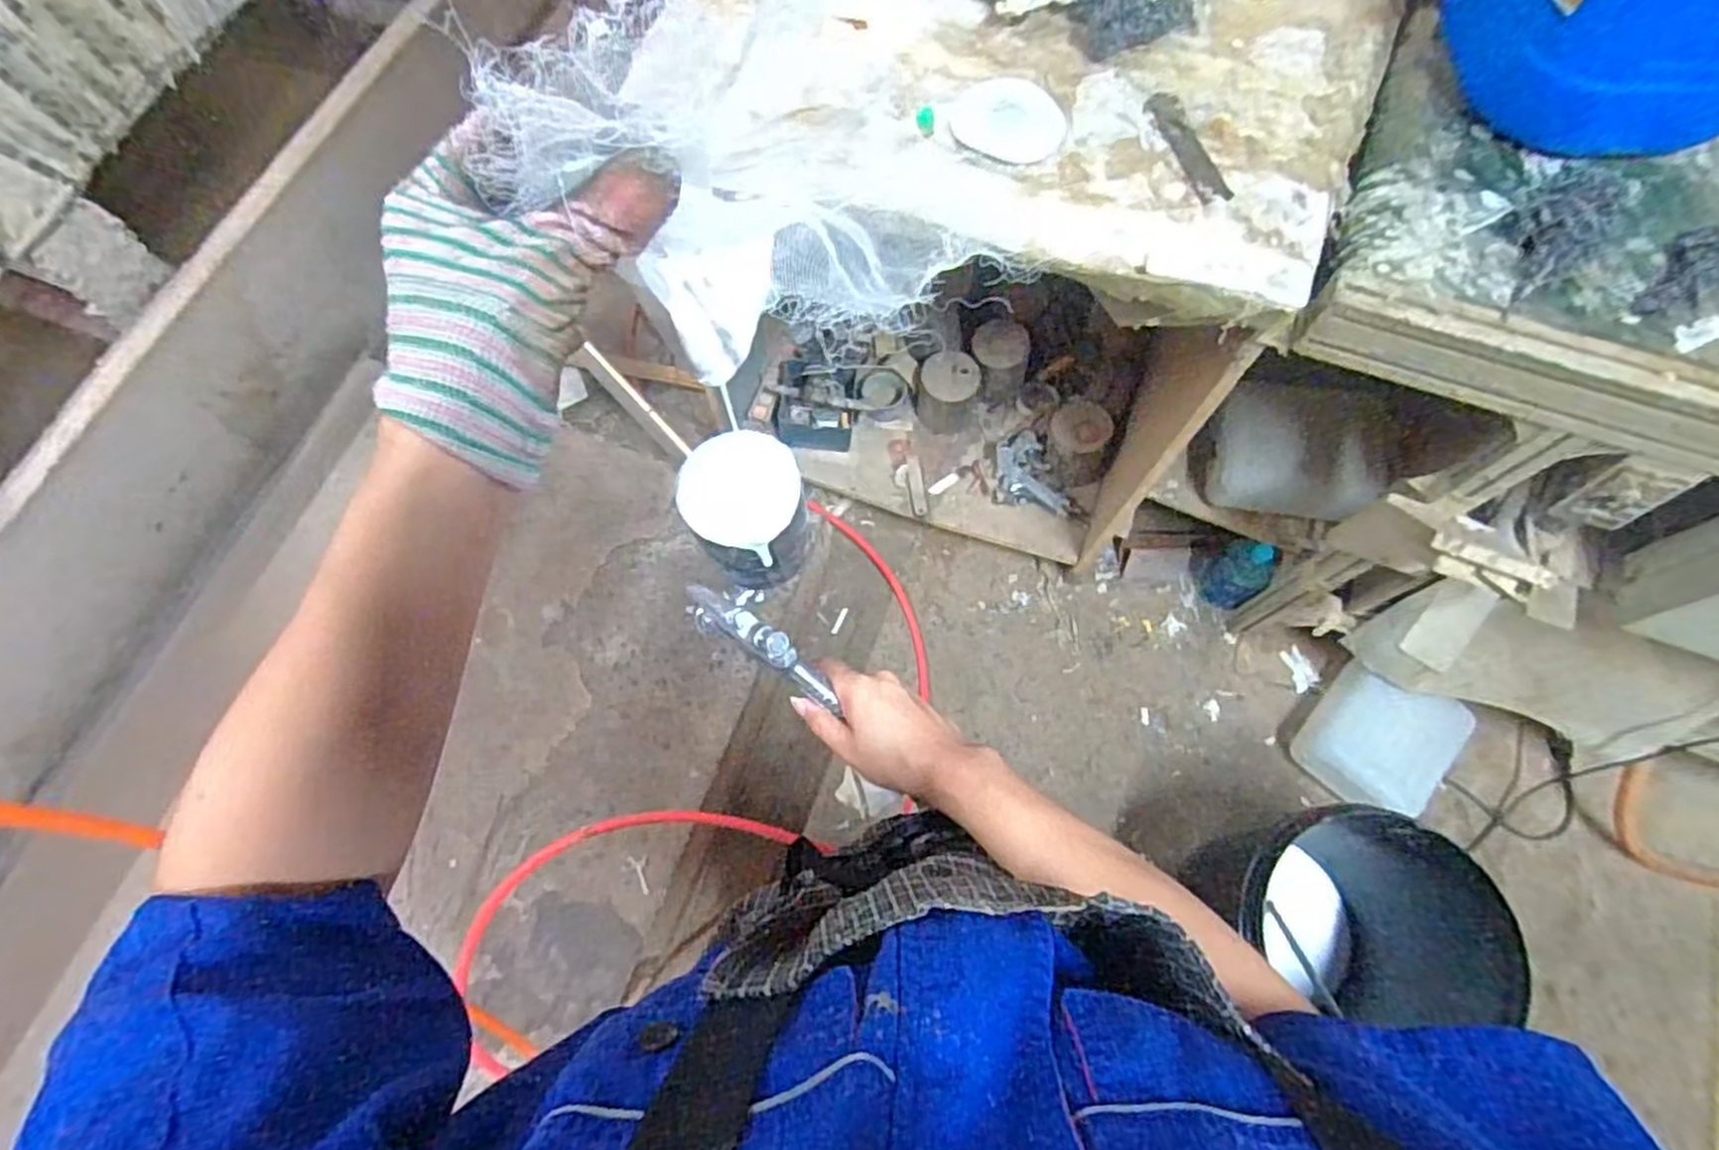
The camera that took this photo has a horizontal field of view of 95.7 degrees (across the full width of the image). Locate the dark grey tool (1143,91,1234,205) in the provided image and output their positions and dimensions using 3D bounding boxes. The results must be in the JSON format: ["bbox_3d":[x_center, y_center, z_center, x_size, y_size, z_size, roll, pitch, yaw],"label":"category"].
[{"bbox_3d":[0.332,-0.433,0.787,0.037,0.009,0.144,-16,71,-5],"label":"dark grey tool"}]

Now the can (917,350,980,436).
[{"bbox_3d":[0.170,-0.340,1.478,0.113,0.134,0.112,0,71,1],"label":"can"}]

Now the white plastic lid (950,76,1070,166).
[{"bbox_3d":[0.157,-0.469,0.800,0.113,0.005,0.108,0,71,1],"label":"white plastic lid"}]

